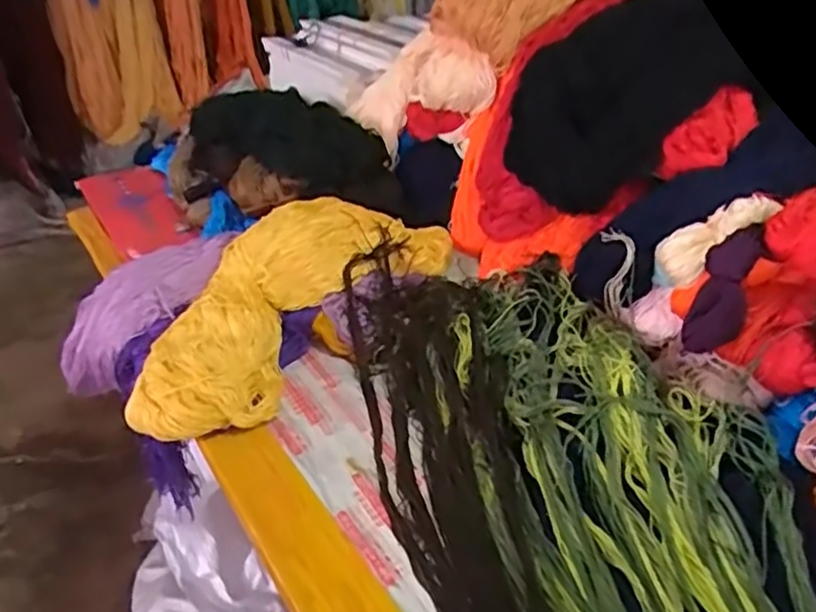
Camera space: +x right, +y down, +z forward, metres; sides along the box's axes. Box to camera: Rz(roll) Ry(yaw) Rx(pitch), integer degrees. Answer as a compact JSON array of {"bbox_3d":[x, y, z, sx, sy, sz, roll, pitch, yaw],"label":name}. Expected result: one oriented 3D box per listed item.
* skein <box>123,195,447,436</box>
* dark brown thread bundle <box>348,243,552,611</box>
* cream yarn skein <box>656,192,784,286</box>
[{"bbox_3d":[-0.129,-0.015,0.740,0.178,0.096,0.405,25,41,33],"label":"skein"},{"bbox_3d":[0.025,0.124,0.577,0.126,0.102,0.578,-5,29,-8],"label":"dark brown thread bundle"},{"bbox_3d":[0.266,-0.063,0.586,0.110,0.025,0.049,-35,41,-4],"label":"cream yarn skein"}]

